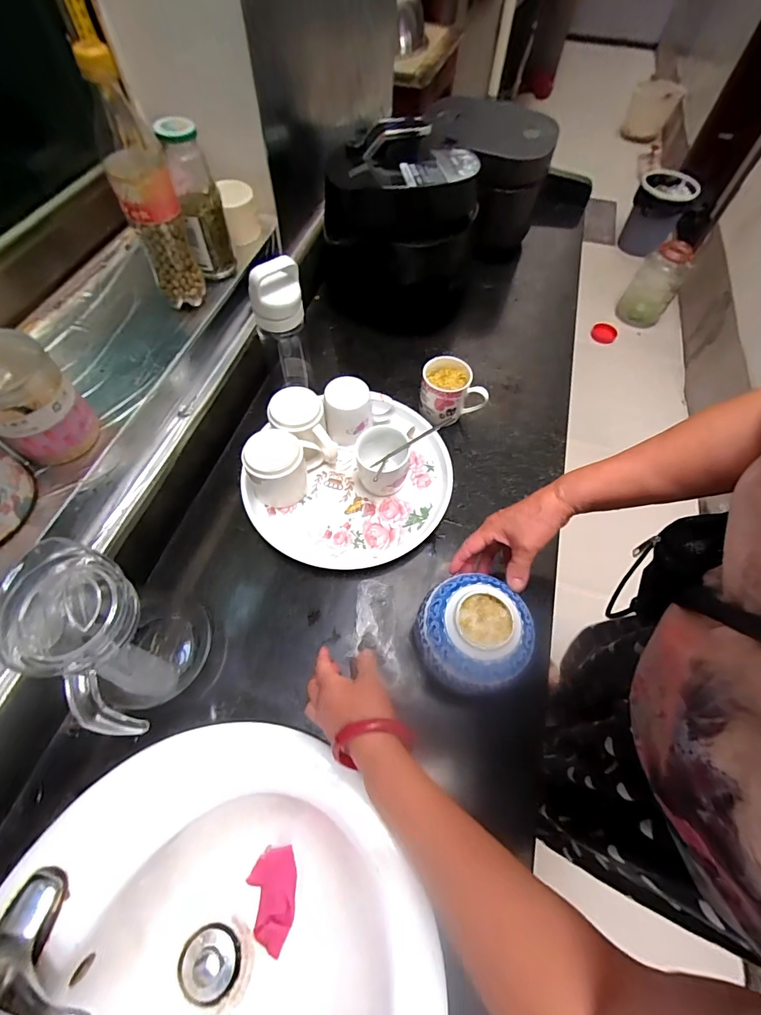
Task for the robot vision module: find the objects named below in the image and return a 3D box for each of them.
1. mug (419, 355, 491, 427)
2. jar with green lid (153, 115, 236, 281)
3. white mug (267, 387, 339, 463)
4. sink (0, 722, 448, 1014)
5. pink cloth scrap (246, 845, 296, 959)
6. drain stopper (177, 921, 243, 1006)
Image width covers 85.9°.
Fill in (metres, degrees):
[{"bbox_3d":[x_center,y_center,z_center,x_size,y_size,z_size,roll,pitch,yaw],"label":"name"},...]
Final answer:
[{"bbox_3d":[0.119,-0.188,0.677,0.104,0.086,0.076,5,61,0],"label":"mug"},{"bbox_3d":[-0.234,-0.390,0.532,0.051,0.167,0.050,-13,63,-9],"label":"jar with green lid"},{"bbox_3d":[-0.116,-0.116,0.623,0.082,0.099,0.098,-30,67,-17],"label":"white mug"},{"bbox_3d":[-0.165,0.495,0.403,0.430,0.140,0.457,19,61,10],"label":"sink"},{"bbox_3d":[-0.124,0.461,0.482,0.060,0.004,0.096,-20,70,5],"label":"pink cloth scrap"},{"bbox_3d":[-0.196,0.522,0.469,0.067,0.017,0.063,18,62,7],"label":"drain stopper"}]

